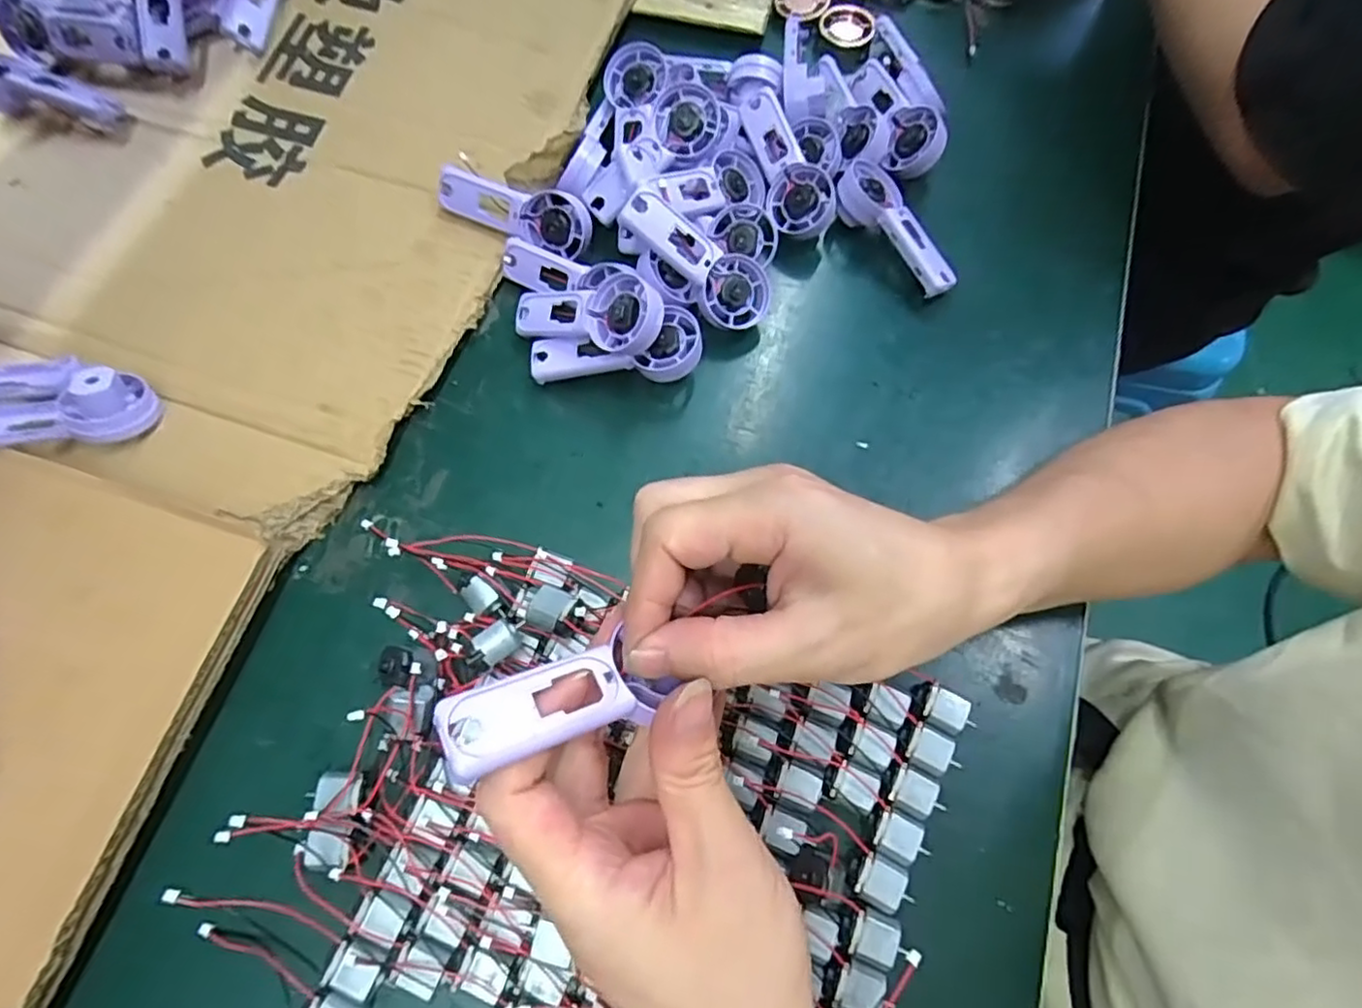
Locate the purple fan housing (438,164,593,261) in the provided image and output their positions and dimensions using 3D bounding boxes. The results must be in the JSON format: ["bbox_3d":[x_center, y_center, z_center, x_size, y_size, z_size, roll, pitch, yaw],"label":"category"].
[{"bbox_3d":[-0.097,-0.173,0.385,0.092,0.032,0.017,16,30,2],"label":"purple fan housing"}]

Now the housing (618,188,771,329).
[{"bbox_3d":[0.009,-0.133,0.359,0.094,0.019,0.036,32,69,-25],"label":"housing"}]

